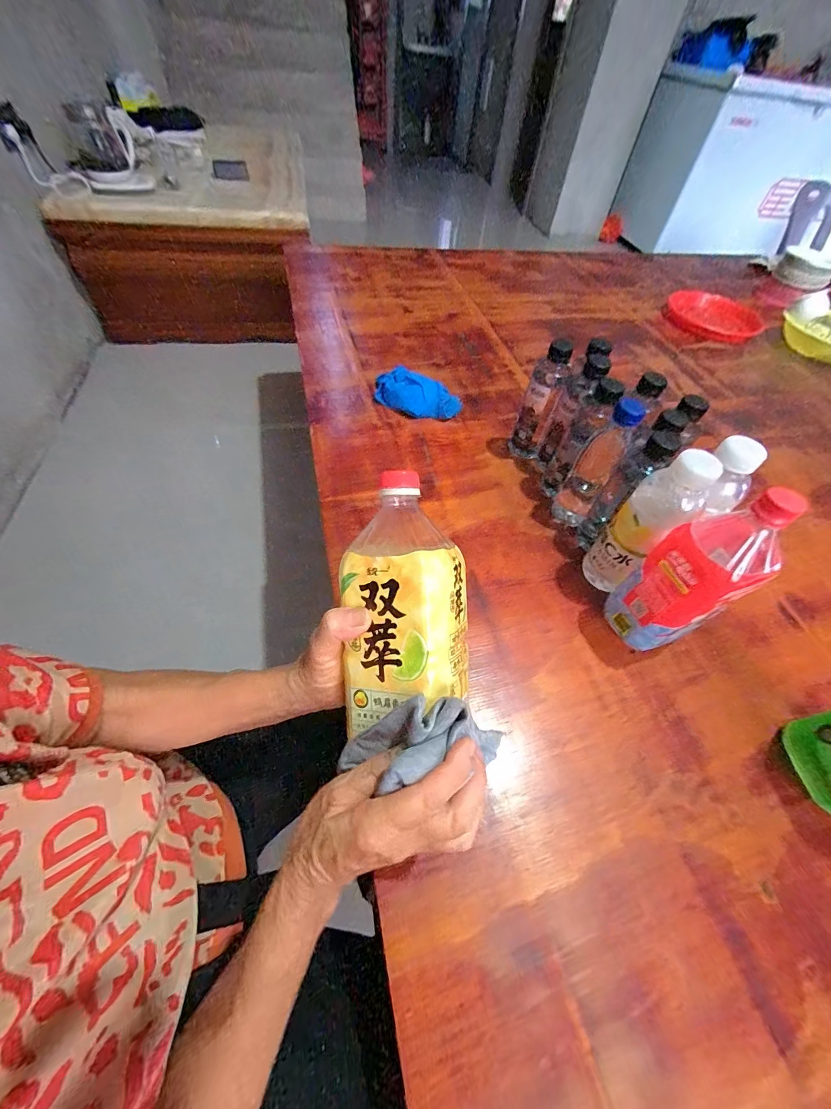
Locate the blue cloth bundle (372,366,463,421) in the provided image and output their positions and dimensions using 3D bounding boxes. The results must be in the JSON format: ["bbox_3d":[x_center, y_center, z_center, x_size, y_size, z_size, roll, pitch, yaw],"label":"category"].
[{"bbox_3d":[-0.002,-0.293,0.733,0.168,0.044,0.088,23,55,12],"label":"blue cloth bundle"}]

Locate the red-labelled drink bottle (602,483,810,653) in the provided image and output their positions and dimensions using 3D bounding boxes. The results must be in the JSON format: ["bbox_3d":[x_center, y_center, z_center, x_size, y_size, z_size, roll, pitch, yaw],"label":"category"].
[{"bbox_3d":[0.279,0.025,0.405,0.074,0.217,0.078,-15,56,-15],"label":"red-labelled drink bottle"}]

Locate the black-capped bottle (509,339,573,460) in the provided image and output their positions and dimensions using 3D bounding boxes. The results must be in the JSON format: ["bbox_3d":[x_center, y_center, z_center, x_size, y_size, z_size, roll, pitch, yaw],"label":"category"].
[{"bbox_3d":[0.187,-0.221,0.605,0.050,0.184,0.040,11,53,4],"label":"black-capped bottle"}]

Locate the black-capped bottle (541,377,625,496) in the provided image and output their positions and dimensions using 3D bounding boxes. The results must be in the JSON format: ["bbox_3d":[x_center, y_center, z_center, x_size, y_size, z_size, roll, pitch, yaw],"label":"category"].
[{"bbox_3d":[0.225,-0.155,0.553,0.047,0.169,0.047,-36,63,-27],"label":"black-capped bottle"}]

